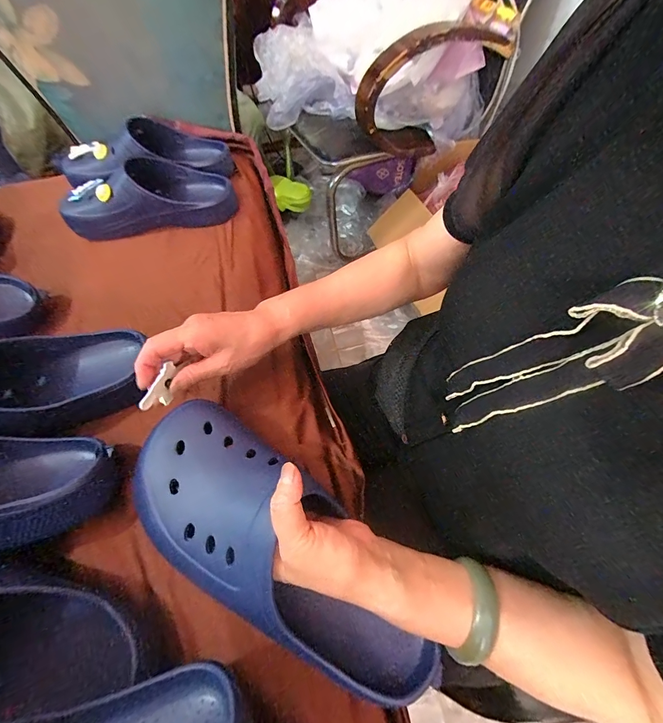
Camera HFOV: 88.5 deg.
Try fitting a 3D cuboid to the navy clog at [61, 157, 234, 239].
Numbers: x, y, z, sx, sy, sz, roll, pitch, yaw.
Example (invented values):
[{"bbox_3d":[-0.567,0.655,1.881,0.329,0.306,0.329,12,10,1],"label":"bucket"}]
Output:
[{"bbox_3d":[-0.285,-0.259,0.529,0.252,0.077,0.110,-18,60,-7],"label":"navy clog"}]

